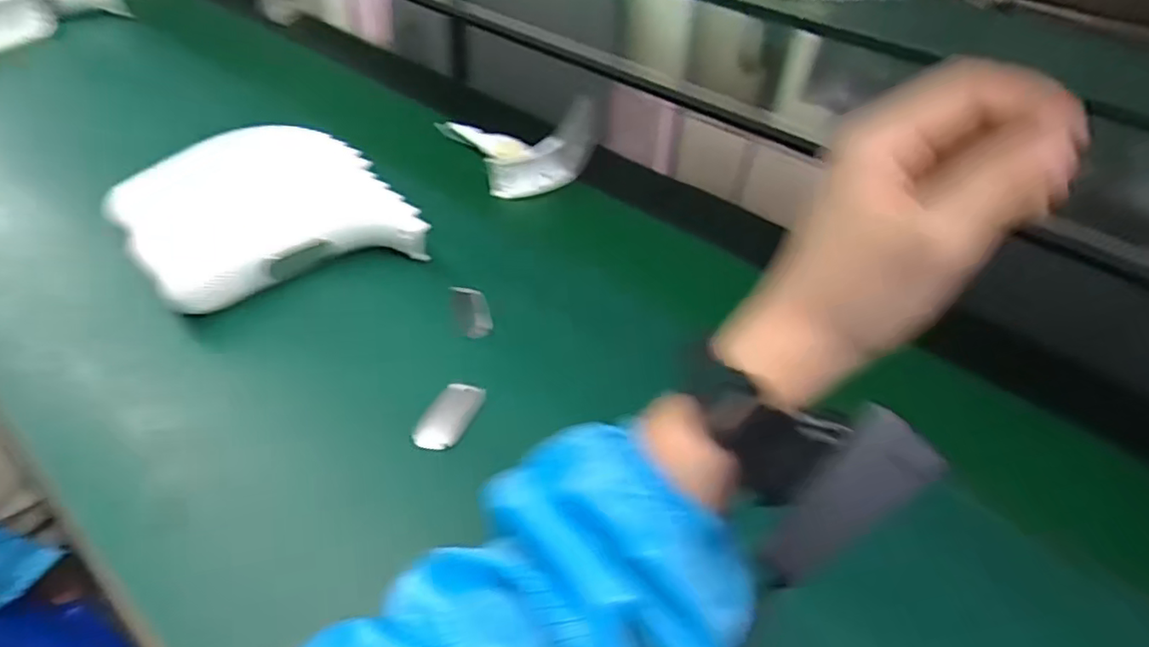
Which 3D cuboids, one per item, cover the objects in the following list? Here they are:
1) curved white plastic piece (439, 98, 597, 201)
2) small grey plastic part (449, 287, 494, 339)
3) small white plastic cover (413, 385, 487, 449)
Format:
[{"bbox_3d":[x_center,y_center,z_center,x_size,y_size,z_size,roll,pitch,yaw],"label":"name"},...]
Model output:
[{"bbox_3d":[-0.046,-0.199,0.698,0.180,0.035,0.138,-11,50,-12],"label":"curved white plastic piece"},{"bbox_3d":[-0.083,-0.008,0.514,0.026,0.015,0.057,-14,50,-15],"label":"small grey plastic part"},{"bbox_3d":[-0.088,0.064,0.435,0.031,0.009,0.060,20,50,15],"label":"small white plastic cover"}]

